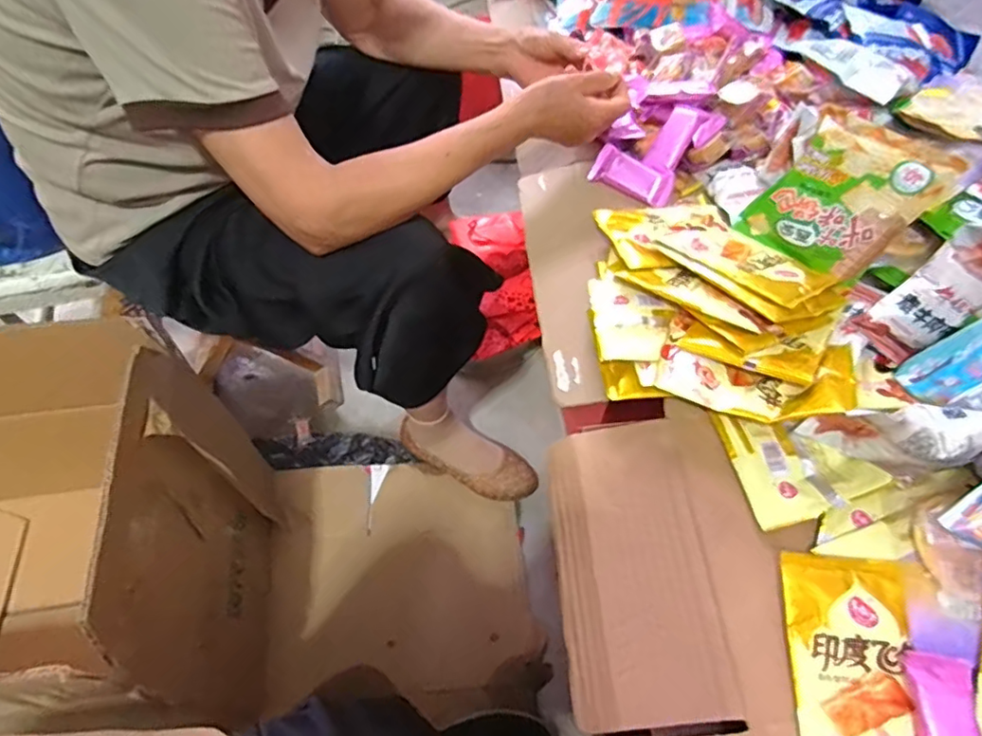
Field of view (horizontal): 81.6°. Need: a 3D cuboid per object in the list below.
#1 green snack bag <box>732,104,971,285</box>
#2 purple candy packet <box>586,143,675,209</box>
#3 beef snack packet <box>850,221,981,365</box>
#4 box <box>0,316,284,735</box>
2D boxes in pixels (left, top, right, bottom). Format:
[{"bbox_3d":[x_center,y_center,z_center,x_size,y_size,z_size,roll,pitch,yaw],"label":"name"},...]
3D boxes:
[{"bbox_3d":[0.317,-0.153,0.516,0.120,0.133,0.025,46,31,20],"label":"green snack bag"},{"bbox_3d":[0.160,-0.216,0.644,0.096,0.017,0.042,32,106,21],"label":"purple candy packet"},{"bbox_3d":[0.374,-0.052,0.462,0.084,0.120,0.038,40,34,7],"label":"beef snack packet"},{"bbox_3d":[-0.602,0.208,0.677,0.597,0.415,0.343,-1,57,-2],"label":"box"}]

